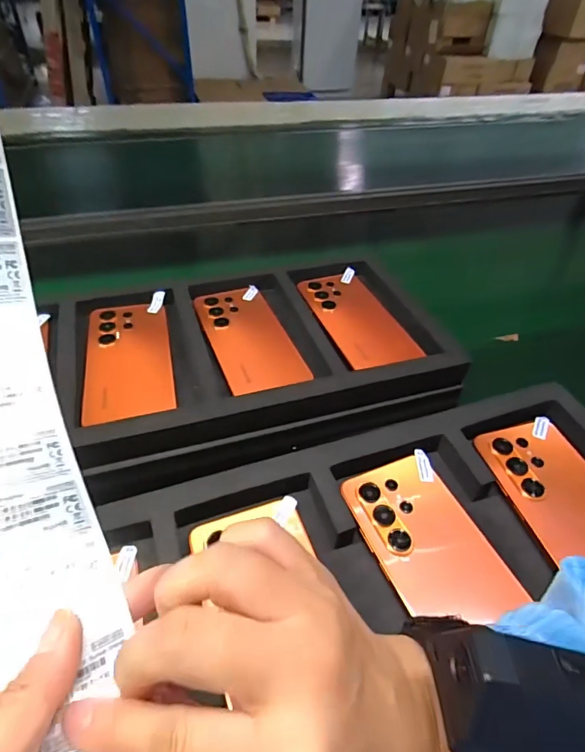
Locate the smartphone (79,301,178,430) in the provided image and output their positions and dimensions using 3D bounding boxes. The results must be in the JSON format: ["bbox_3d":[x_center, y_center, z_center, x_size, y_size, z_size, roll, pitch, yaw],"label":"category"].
[{"bbox_3d":[-0.158,-0.019,0.444,0.077,0.006,0.160,-9,46,-12],"label":"smartphone"}]

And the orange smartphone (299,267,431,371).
[{"bbox_3d":[0.069,-0.064,0.504,0.078,0.008,0.162,-14,47,-16],"label":"orange smartphone"}]

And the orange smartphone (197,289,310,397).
[{"bbox_3d":[-0.046,-0.042,0.474,0.079,0.006,0.162,-13,47,-16],"label":"orange smartphone"}]

